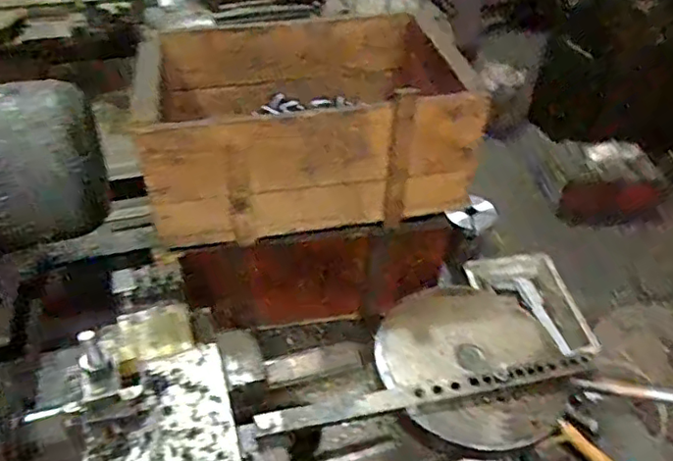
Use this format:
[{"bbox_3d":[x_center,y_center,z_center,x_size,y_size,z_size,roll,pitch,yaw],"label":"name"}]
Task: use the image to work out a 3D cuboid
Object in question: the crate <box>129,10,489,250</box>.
[{"bbox_3d":[-0.034,-0.132,0.688,0.353,0.149,0.263,-3,42,-7],"label":"crate"}]

